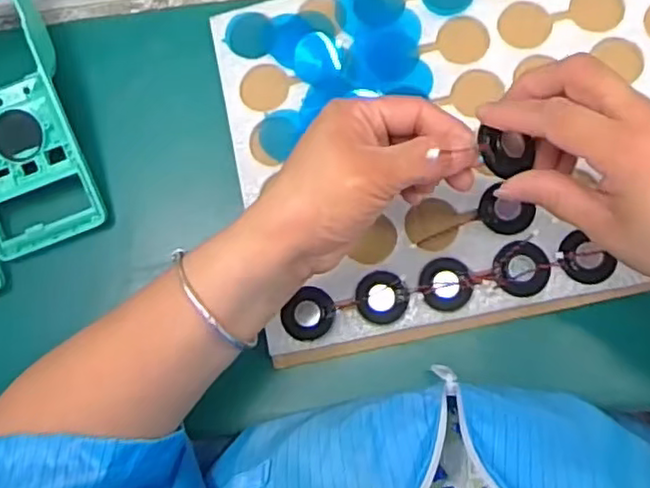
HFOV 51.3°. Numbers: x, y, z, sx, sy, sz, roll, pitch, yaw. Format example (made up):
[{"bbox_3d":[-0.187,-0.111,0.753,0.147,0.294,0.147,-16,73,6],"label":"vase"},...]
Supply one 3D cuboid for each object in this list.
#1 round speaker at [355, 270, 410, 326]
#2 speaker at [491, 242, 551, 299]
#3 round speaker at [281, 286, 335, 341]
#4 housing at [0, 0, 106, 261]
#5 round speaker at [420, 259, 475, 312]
[{"bbox_3d":[0.036,0.034,0.427,0.031,0.004,0.033,-36,78,-1],"label":"round speaker"},{"bbox_3d":[0.122,0.015,0.419,0.033,0.004,0.033,-1,80,6],"label":"speaker"},{"bbox_3d":[-0.010,0.044,0.425,0.030,0.011,0.033,-1,80,6],"label":"round speaker"},{"bbox_3d":[-0.217,-0.087,0.459,0.085,0.041,0.182,-20,78,3],"label":"housing"},{"bbox_3d":[0.076,0.025,0.421,0.031,0.004,0.032,-1,80,6],"label":"round speaker"}]

